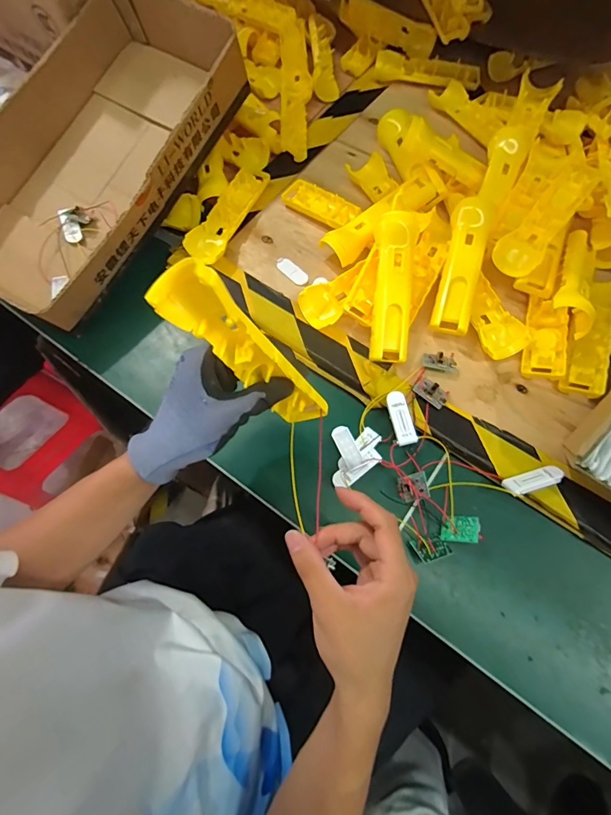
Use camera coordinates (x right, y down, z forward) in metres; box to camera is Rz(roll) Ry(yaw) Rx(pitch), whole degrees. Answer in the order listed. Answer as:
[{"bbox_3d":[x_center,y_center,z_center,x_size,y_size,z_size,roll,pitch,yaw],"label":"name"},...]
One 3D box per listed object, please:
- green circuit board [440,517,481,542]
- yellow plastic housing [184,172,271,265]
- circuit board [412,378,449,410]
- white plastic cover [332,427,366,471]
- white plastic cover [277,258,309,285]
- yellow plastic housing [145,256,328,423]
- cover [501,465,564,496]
[{"bbox_3d":[0.152,0.120,0.401,0.036,0.005,0.026,-5,48,30],"label":"green circuit board"},{"bbox_3d":[-0.102,-0.262,0.545,0.049,0.019,0.171,25,71,11],"label":"yellow plastic housing"},{"bbox_3d":[0.139,-0.016,0.447,0.036,0.011,0.022,40,75,16],"label":"circuit board"},{"bbox_3d":[0.046,0.043,0.438,0.021,0.007,0.053,-20,53,-6],"label":"white plastic cover"},{"bbox_3d":[-0.017,-0.176,0.524,0.020,0.004,0.051,-40,72,-13],"label":"white plastic cover"},{"bbox_3d":[-0.037,-0.035,0.302,0.052,0.164,0.031,10,63,48],"label":"yellow plastic housing"},{"bbox_3d":[0.227,0.074,0.404,0.056,0.008,0.023,-18,34,-3],"label":"cover"}]

